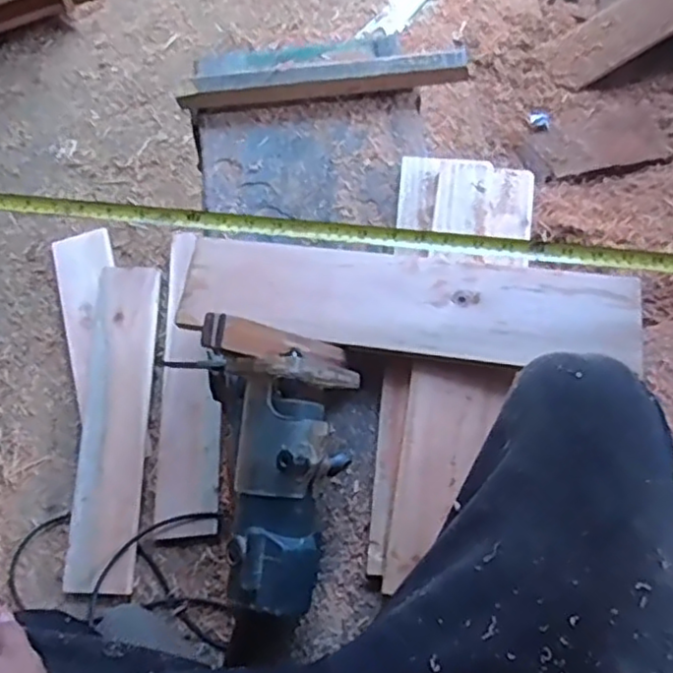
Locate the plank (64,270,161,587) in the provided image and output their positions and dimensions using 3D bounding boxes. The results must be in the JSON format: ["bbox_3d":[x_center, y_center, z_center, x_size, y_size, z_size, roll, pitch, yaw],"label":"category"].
[{"bbox_3d":[-0.360,0.135,1.104,0.106,0.034,0.530,0,68,-1],"label":"plank"}]

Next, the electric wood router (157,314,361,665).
[{"bbox_3d":[-0.052,0.122,0.565,0.137,0.109,0.264,-1,83,-2],"label":"electric wood router"}]

